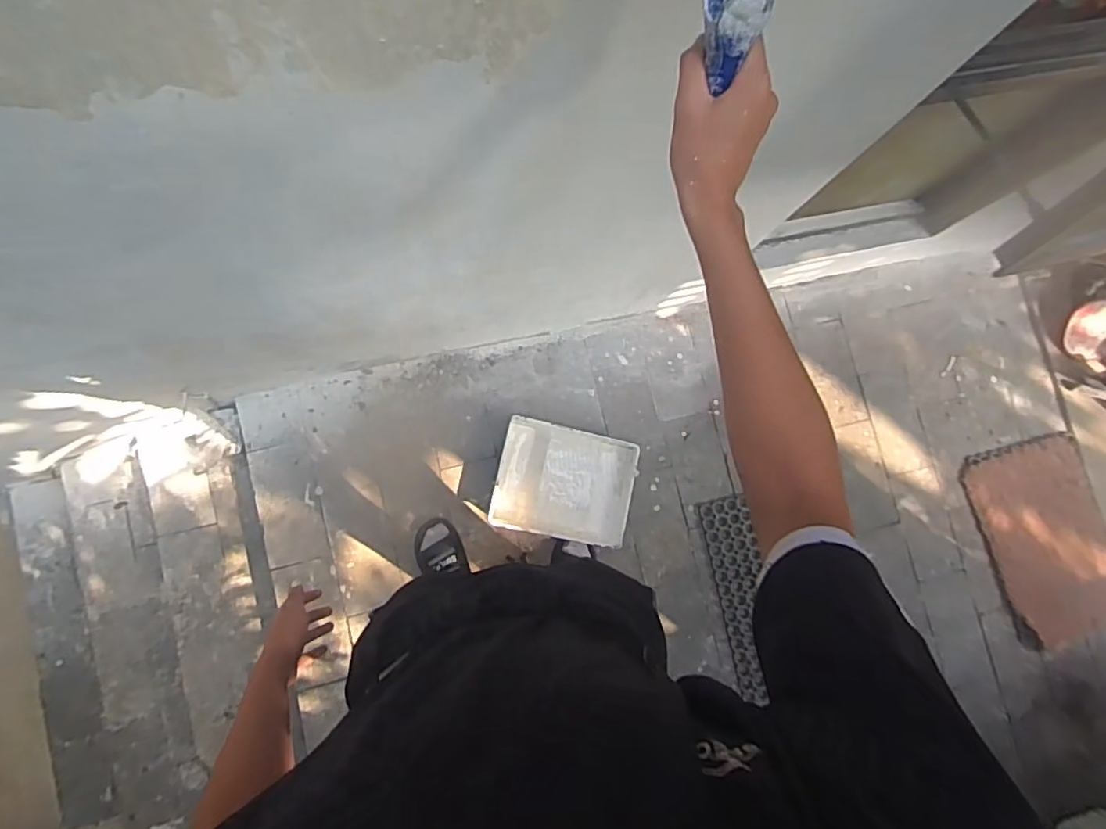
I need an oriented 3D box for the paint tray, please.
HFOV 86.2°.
[{"bbox_3d":[0.032,0.177,1.539,0.355,0.052,0.285,13,82,-5],"label":"paint tray"}]

